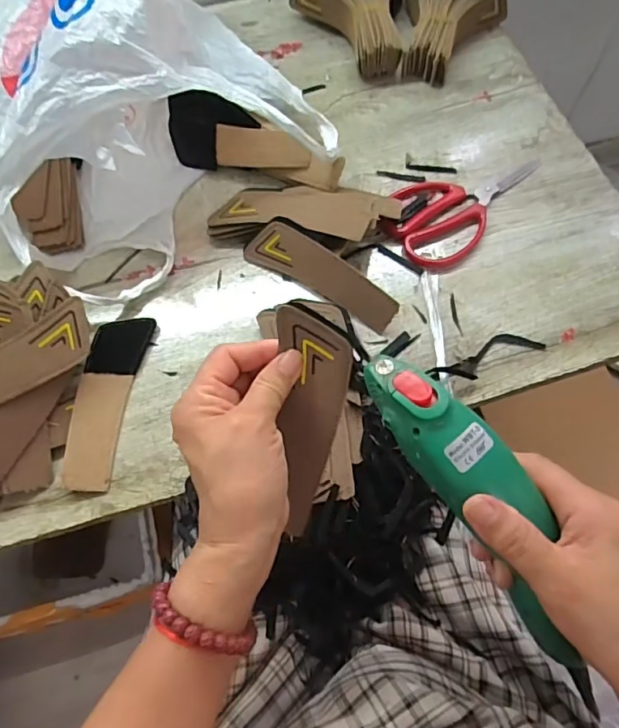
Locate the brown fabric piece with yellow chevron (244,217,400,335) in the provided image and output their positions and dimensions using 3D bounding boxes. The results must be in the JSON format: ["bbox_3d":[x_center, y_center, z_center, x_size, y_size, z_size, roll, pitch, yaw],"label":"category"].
[{"bbox_3d":[0.012,-0.086,0.478,0.153,0.008,0.048,30,113,11],"label":"brown fabric piece with yellow chevron"}]

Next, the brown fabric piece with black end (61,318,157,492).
[{"bbox_3d":[-0.171,0.028,0.433,0.044,0.006,0.150,16,66,-16],"label":"brown fabric piece with black end"}]

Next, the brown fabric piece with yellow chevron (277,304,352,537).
[{"bbox_3d":[0.000,0.041,0.319,0.041,0.005,0.151,4,109,2],"label":"brown fabric piece with yellow chevron"}]

